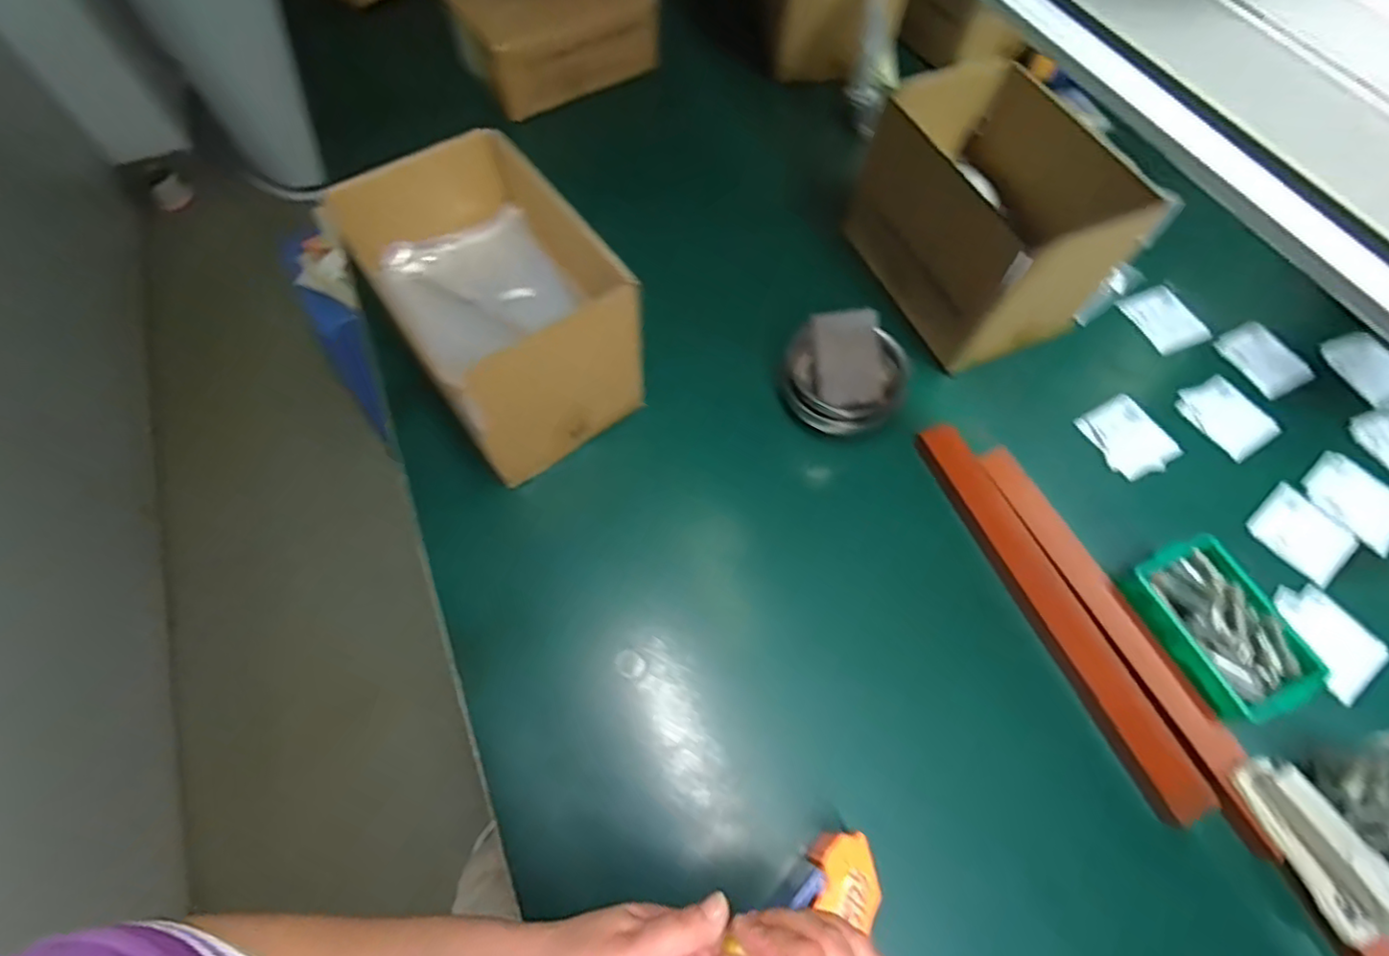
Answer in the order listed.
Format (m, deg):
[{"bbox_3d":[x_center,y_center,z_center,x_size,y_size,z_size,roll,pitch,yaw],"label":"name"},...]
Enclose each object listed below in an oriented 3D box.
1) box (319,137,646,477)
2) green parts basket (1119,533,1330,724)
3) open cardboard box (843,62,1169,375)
[{"bbox_3d":[-0.197,-0.164,0.609,0.188,0.182,0.263,-34,69,-17],"label":"box"},{"bbox_3d":[0.478,0.138,0.567,0.099,0.049,0.151,-22,66,-12],"label":"green parts basket"},{"bbox_3d":[0.330,-0.298,0.713,0.202,0.190,0.261,-20,65,-11],"label":"open cardboard box"}]

